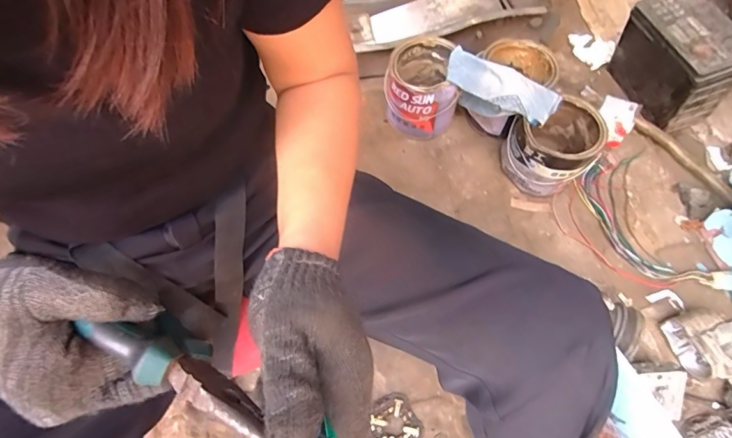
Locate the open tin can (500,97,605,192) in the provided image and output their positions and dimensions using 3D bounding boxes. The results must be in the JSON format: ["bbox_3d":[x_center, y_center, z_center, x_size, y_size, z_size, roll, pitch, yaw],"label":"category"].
[{"bbox_3d":[0.385,-0.148,0.882,0.158,0.163,0.157,1,62,-1],"label":"open tin can"}]

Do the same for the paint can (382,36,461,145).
[{"bbox_3d":[0.126,-0.296,0.955,0.150,0.152,0.168,-4,62,-3],"label":"paint can"}]

